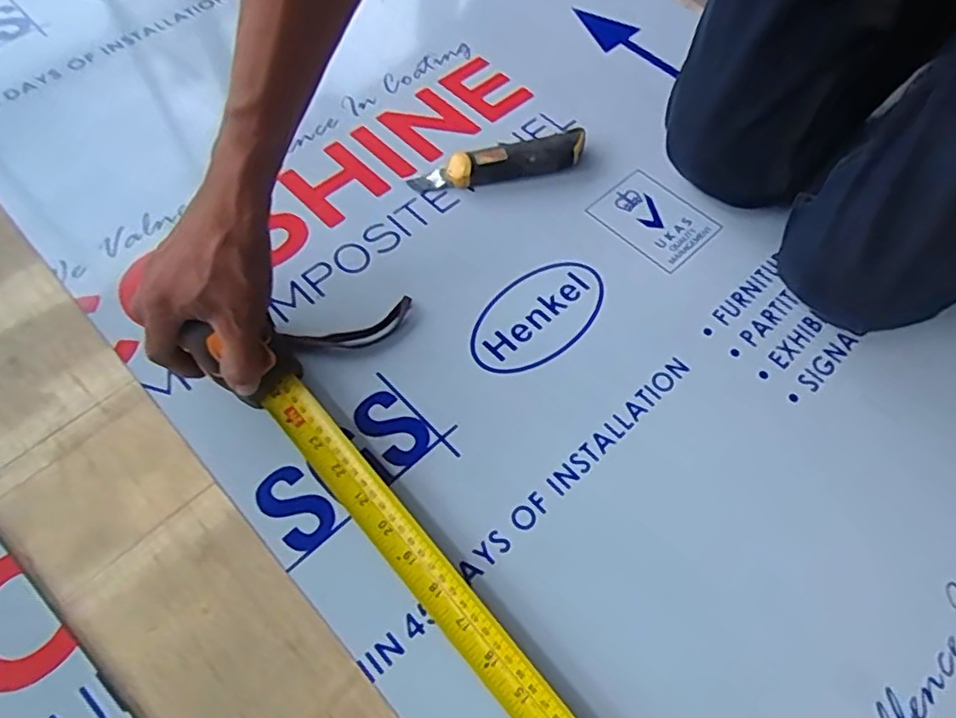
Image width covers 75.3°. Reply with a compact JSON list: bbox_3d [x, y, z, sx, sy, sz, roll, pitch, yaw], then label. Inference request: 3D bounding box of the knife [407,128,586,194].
[{"bbox_3d":[0.020,-0.171,0.543,0.155,0.028,0.036,-12,62,-8],"label":"knife"}]

